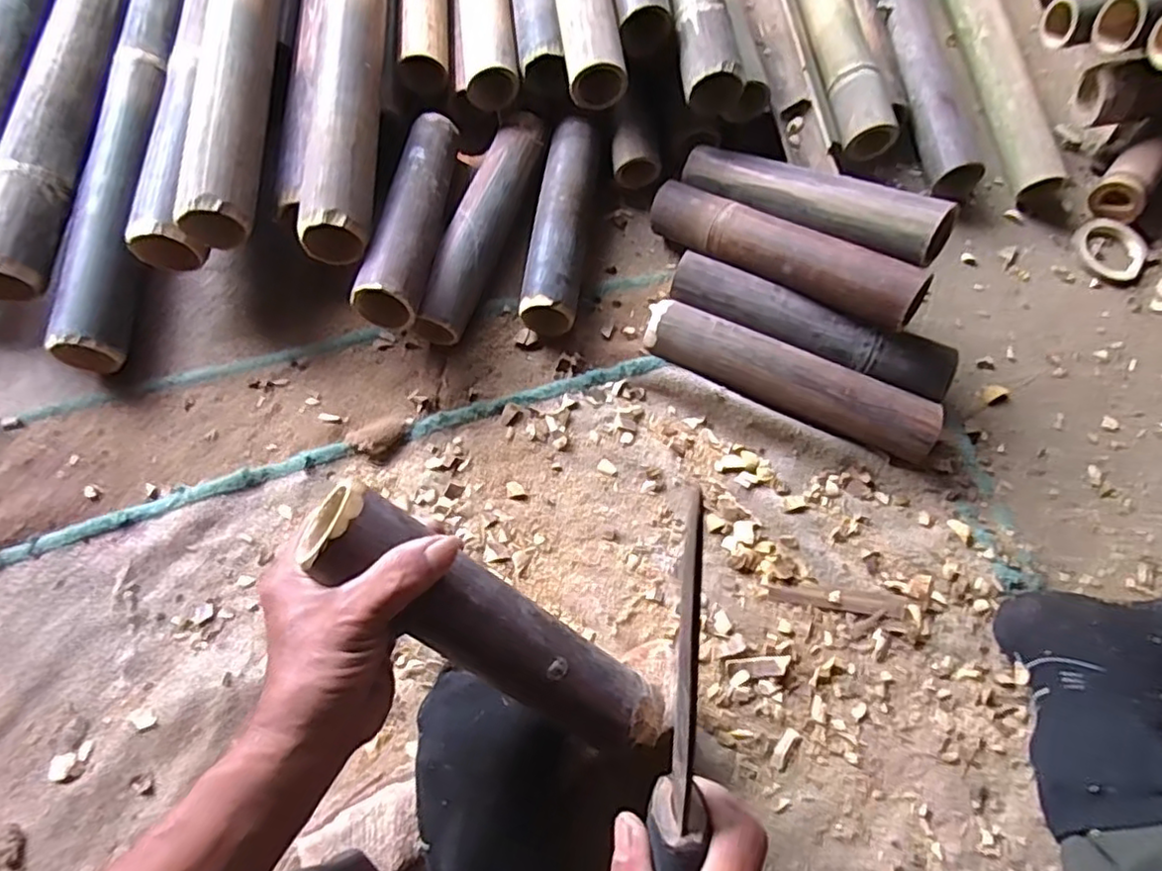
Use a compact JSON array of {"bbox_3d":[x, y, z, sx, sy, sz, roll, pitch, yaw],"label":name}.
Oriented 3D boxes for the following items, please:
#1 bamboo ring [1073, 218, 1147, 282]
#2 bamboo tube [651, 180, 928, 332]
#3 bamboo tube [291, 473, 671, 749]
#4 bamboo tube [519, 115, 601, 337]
[{"bbox_3d":[0.587,-0.207,0.722,0.078,0.012,0.078,1,69,-2],"label":"bamboo ring"},{"bbox_3d":[0.189,-0.177,0.622,0.268,0.049,0.056,31,70,25],"label":"bamboo tube"},{"bbox_3d":[-0.053,0.124,0.406,0.266,0.049,0.056,41,70,-22],"label":"bamboo tube"},{"bbox_3d":[-0.018,-0.214,0.676,0.054,0.058,0.240,7,69,1],"label":"bamboo tube"}]

